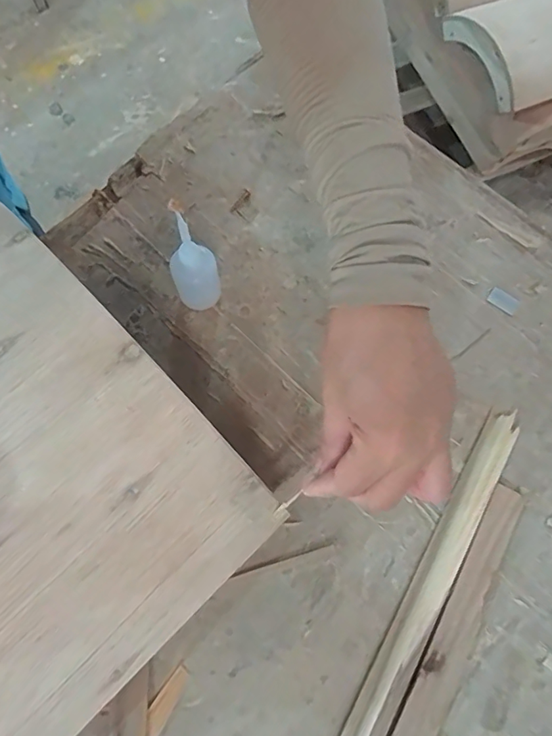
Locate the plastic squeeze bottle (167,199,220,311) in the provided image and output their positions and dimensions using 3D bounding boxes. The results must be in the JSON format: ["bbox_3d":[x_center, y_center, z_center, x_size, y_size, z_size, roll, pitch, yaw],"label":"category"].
[{"bbox_3d":[-0.060,-0.074,0.336,0.032,0.109,0.025,-22,75,-6],"label":"plastic squeeze bottle"}]

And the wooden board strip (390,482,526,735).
[{"bbox_3d":[0.119,0.174,0.313,0.027,0.009,0.202,29,76,8],"label":"wooden board strip"}]

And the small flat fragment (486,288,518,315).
[{"bbox_3d":[0.185,-0.055,0.387,0.024,0.004,0.014,38,77,10],"label":"small flat fragment"}]

